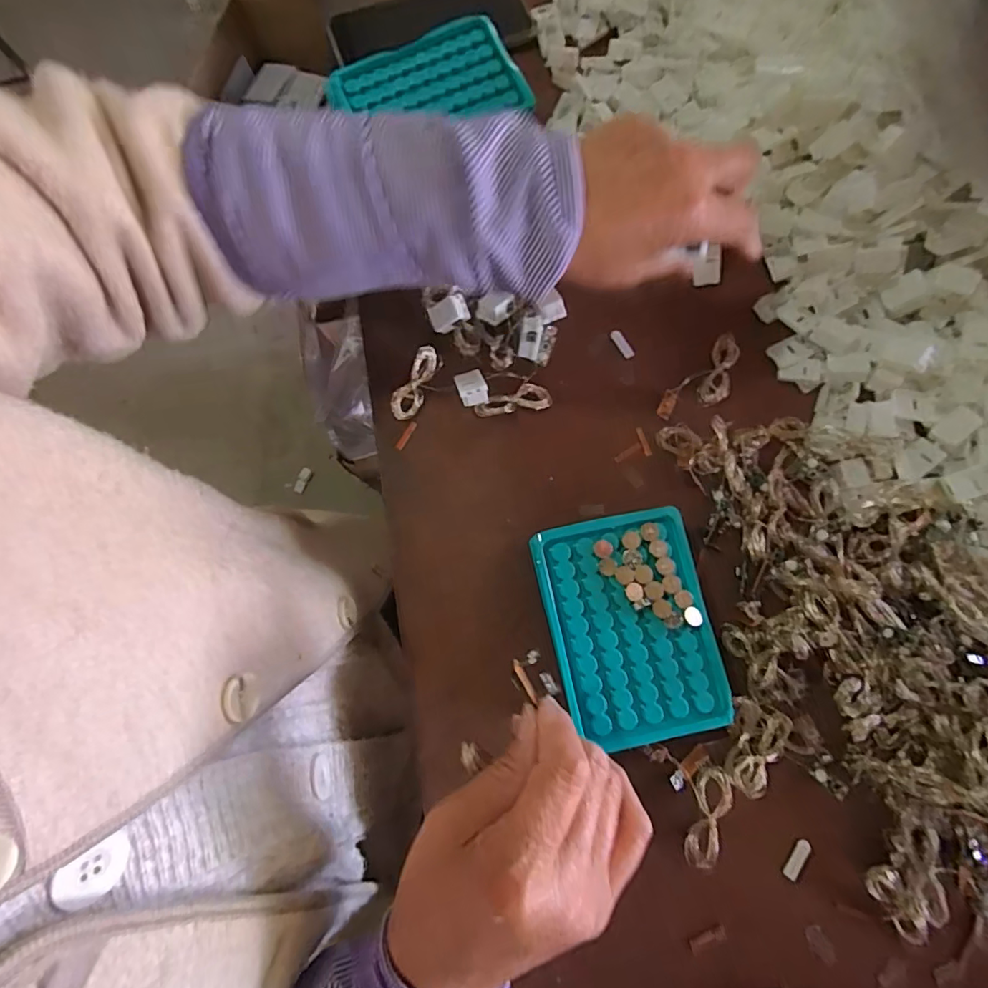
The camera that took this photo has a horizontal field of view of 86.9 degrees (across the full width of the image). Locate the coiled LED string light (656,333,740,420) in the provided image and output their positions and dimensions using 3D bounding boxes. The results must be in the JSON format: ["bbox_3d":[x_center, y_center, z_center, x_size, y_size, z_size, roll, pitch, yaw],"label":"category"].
[{"bbox_3d":[0.156,-0.082,0.381,0.090,0.009,0.031,-44,81,-8],"label":"coiled LED string light"}]

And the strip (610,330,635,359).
[{"bbox_3d":[0.097,-0.113,0.392,0.009,0.004,0.025,-31,79,-6],"label":"strip"}]

